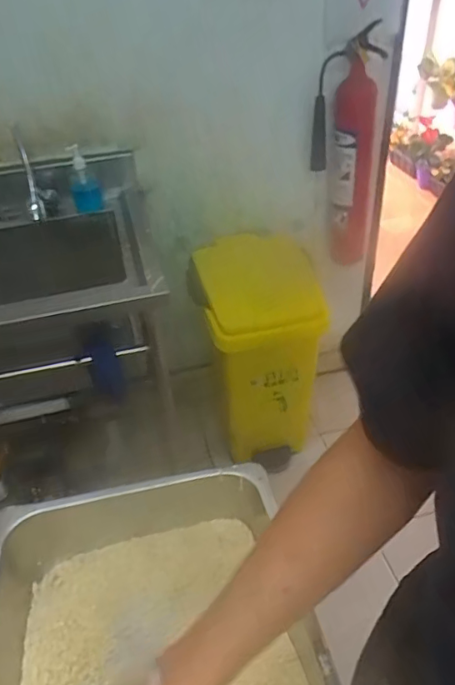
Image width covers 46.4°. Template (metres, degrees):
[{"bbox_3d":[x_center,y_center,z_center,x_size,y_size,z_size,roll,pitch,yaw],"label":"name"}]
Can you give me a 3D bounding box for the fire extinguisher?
[{"bbox_3d":[0.339,-0.548,1.574,0.180,0.627,0.142,5,38,10],"label":"fire extinguisher"}]

